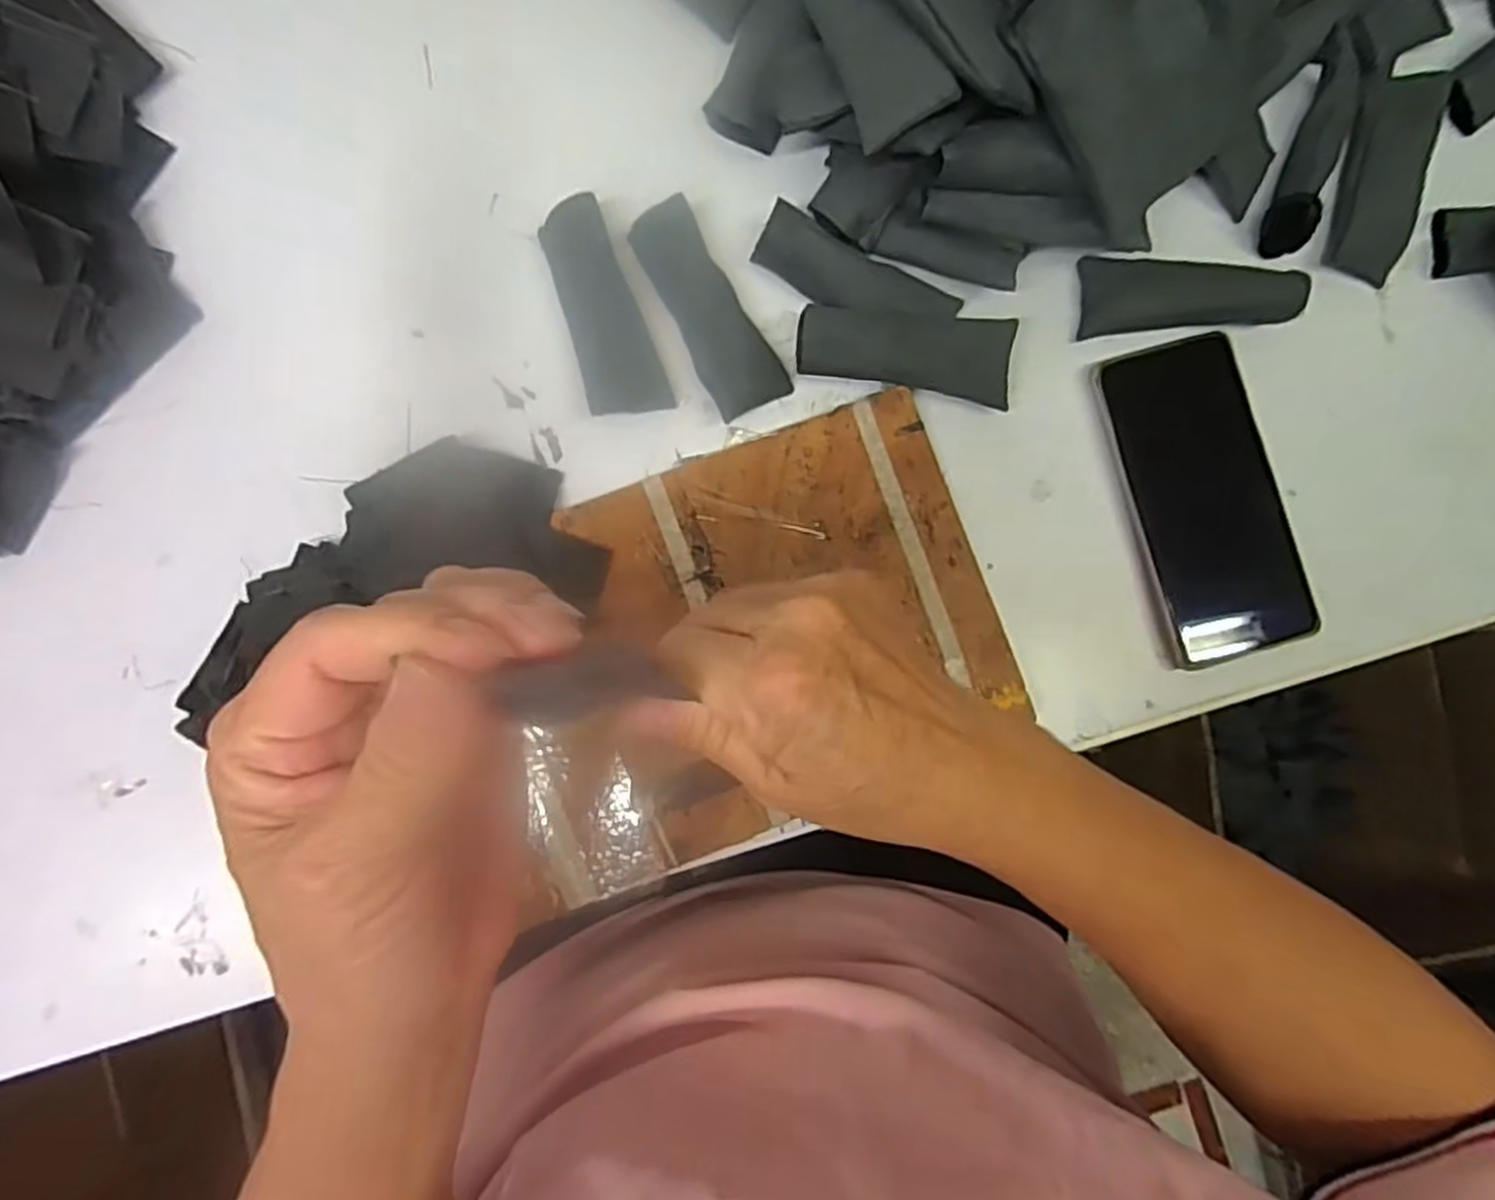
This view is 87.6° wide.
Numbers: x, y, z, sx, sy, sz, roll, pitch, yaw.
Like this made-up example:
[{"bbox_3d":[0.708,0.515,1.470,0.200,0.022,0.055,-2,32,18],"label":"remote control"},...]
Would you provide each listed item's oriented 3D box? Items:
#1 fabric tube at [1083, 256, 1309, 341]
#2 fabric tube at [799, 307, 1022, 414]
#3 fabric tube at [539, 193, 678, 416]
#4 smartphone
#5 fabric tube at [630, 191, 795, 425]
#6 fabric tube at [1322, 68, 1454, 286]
[{"bbox_3d":[0.222,-0.153,0.392,0.101,0.027,0.038,1,86,-3],"label":"fabric tube"},{"bbox_3d":[0.077,-0.120,0.377,0.104,0.025,0.037,6,86,-3],"label":"fabric tube"},{"bbox_3d":[-0.071,-0.140,0.379,0.037,0.013,0.102,-20,87,-4],"label":"fabric tube"},{"bbox_3d":[0.231,-0.052,0.395,0.074,0.014,0.159,-15,87,-4],"label":"smartphone"},{"bbox_3d":[-0.020,-0.140,0.377,0.037,0.013,0.102,-32,89,-5],"label":"fabric tube"},{"bbox_3d":[0.328,-0.219,0.404,0.039,0.026,0.097,9,89,-3],"label":"fabric tube"}]

